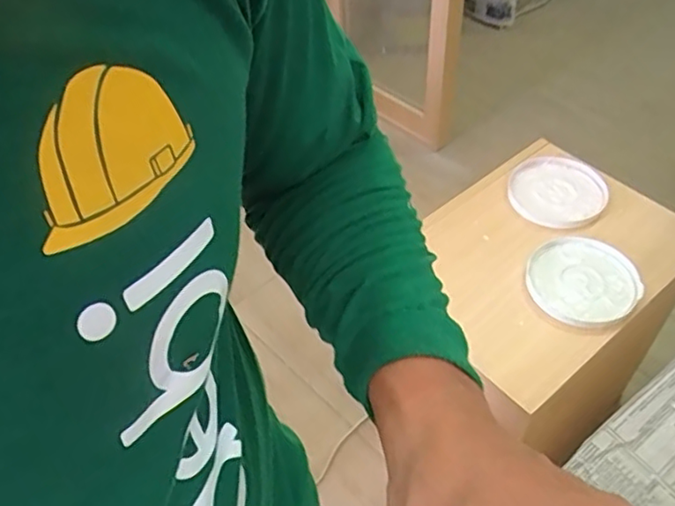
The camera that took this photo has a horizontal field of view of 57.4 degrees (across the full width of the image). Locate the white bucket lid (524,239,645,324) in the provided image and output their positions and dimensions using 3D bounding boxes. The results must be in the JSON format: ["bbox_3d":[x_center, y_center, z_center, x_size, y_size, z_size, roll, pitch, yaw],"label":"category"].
[{"bbox_3d":[0.401,0.044,1.014,0.170,0.015,0.170,-2,49,2],"label":"white bucket lid"}]

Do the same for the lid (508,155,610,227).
[{"bbox_3d":[0.412,-0.122,1.157,0.169,0.014,0.200,17,52,18],"label":"lid"}]

